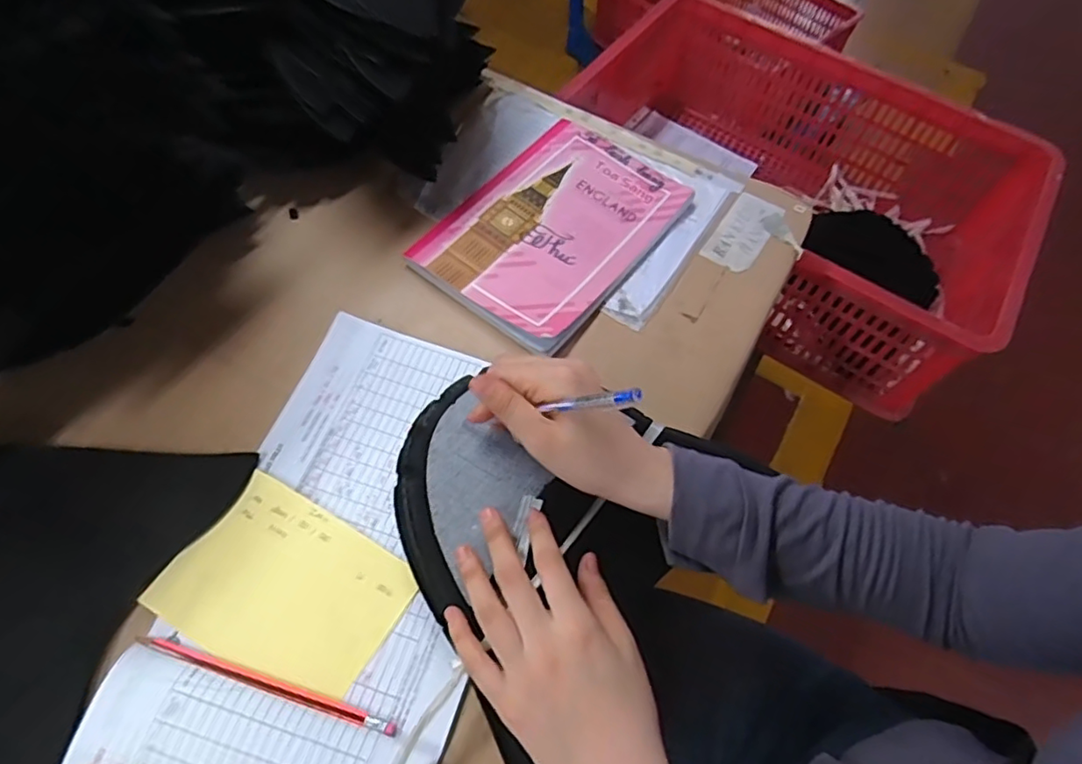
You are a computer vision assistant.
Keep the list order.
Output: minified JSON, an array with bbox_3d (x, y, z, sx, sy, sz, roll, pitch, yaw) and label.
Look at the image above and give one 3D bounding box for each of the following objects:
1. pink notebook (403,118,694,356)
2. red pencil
[{"bbox_3d":[0.014,-0.154,0.588,0.167,0.016,0.249,36,64,15],"label":"pink notebook"},{"bbox_3d":[-0.176,0.194,0.389,0.176,0.004,0.009,17,36,4],"label":"red pencil"}]

